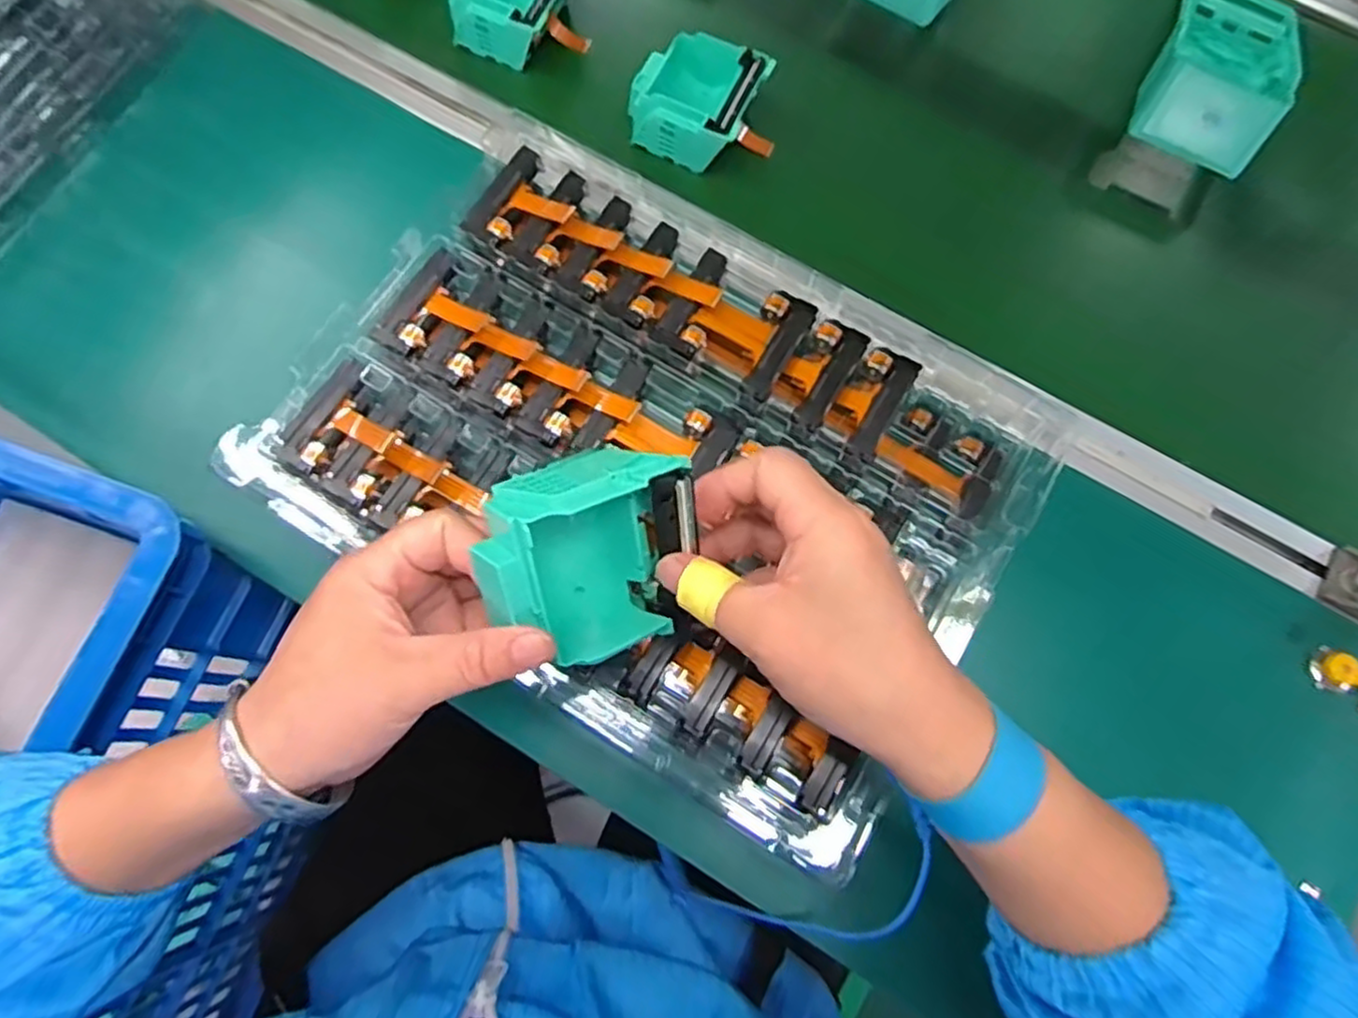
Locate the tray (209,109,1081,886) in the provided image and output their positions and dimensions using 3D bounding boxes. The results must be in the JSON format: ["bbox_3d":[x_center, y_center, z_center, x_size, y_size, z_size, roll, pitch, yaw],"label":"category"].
[{"bbox_3d":[-0.010,-0.031,0.396,0.373,0.037,0.276,32,76,9],"label":"tray"}]

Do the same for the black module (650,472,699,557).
[{"bbox_3d":[-0.003,0.002,0.276,0.018,0.006,0.034,-3,116,10],"label":"black module"}]

